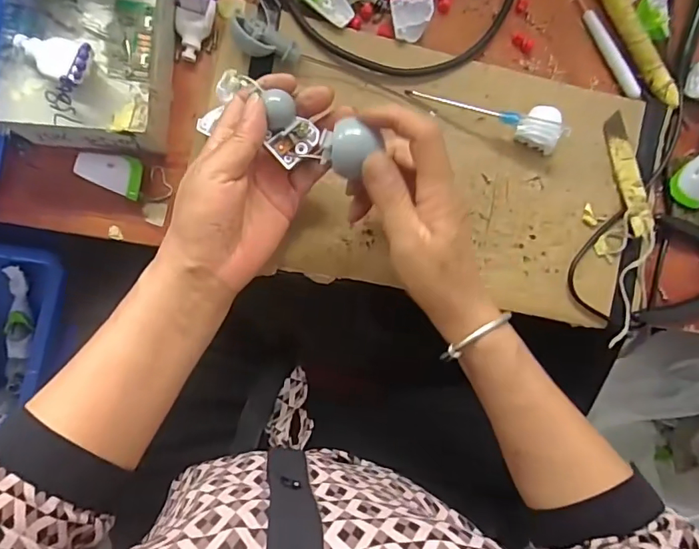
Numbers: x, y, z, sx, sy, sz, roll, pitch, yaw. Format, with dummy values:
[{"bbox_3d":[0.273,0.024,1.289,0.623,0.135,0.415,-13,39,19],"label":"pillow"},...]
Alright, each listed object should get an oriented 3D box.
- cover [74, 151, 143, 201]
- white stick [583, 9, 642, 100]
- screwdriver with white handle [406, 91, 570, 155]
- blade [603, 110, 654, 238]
[{"bbox_3d":[-0.170,-0.074,0.351,0.042,0.013,0.027,23,88,-5],"label":"cover"},{"bbox_3d":[0.217,-0.182,0.404,0.012,0.010,0.081,-28,92,-5],"label":"white stick"},{"bbox_3d":[0.108,-0.129,0.378,0.121,0.026,0.031,19,88,-5],"label":"screwdriver with white handle"},{"bbox_3d":[0.225,-0.081,0.396,0.020,0.004,0.099,-11,82,-1],"label":"blade"}]

